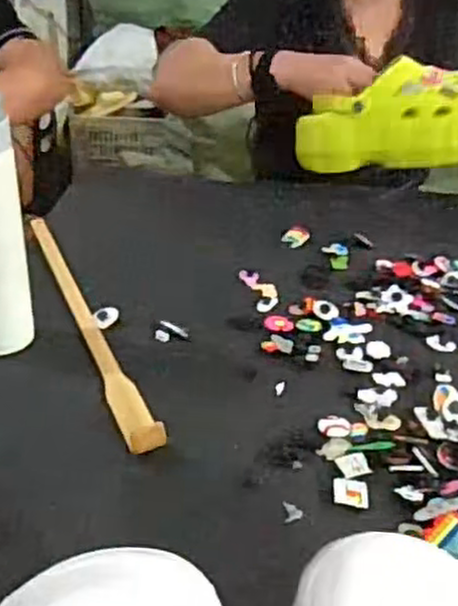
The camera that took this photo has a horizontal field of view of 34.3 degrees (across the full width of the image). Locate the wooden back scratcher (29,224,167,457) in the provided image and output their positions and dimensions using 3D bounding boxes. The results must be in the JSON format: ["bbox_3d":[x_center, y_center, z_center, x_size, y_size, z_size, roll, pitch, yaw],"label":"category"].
[{"bbox_3d":[-0.145,0.005,0.742,0.029,0.018,0.464,-8,30,-21],"label":"wooden back scratcher"}]

